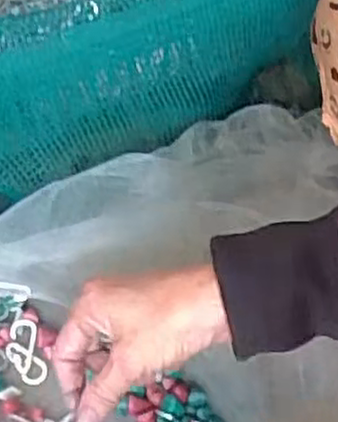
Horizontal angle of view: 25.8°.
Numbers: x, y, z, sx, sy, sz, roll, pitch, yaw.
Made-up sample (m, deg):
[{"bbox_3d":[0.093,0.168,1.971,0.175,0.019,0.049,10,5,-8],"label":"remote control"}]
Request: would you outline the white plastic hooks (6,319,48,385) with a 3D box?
[{"bbox_3d":[-0.102,0.100,0.523,0.023,0.006,0.047,-15,70,-13],"label":"white plastic hooks"}]

